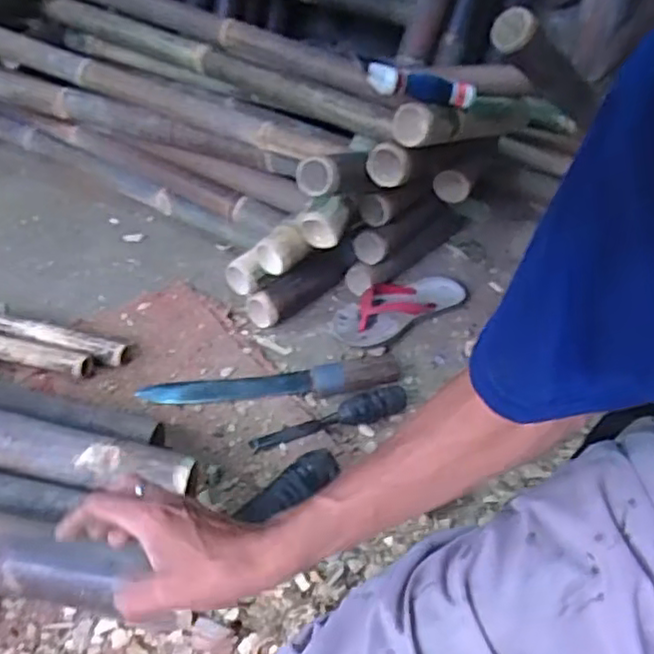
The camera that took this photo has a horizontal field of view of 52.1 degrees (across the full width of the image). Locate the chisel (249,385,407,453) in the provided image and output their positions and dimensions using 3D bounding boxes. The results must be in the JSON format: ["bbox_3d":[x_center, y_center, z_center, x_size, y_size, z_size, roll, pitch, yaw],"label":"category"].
[{"bbox_3d":[0.006,0.107,0.813,0.202,0.029,0.029,-10,43,-21],"label":"chisel"}]

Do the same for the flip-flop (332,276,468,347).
[{"bbox_3d":[0.107,-0.034,1.000,0.234,0.037,0.091,-21,46,-30],"label":"flip-flop"}]

